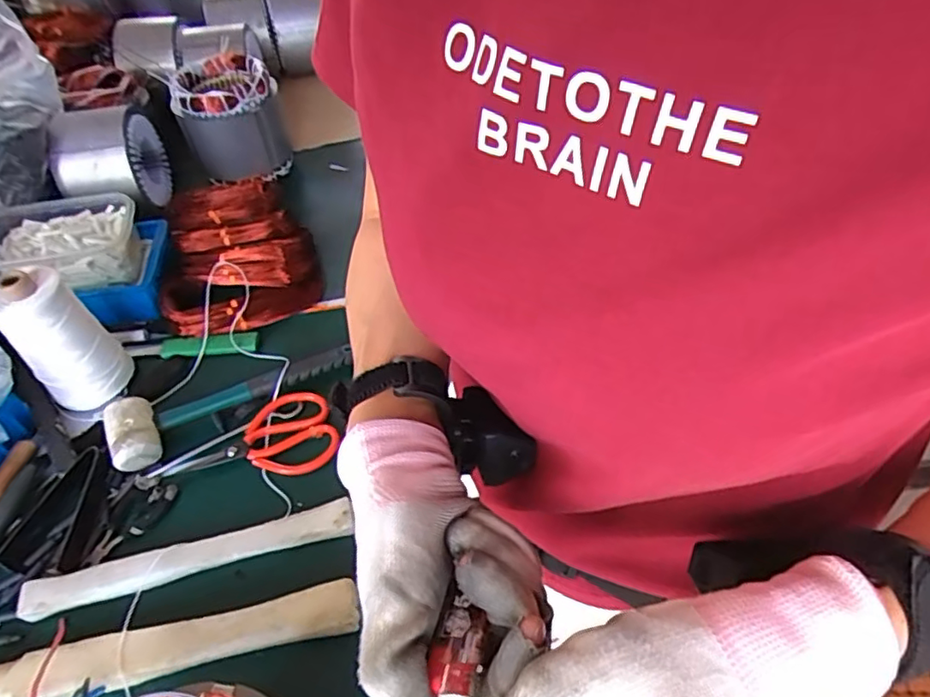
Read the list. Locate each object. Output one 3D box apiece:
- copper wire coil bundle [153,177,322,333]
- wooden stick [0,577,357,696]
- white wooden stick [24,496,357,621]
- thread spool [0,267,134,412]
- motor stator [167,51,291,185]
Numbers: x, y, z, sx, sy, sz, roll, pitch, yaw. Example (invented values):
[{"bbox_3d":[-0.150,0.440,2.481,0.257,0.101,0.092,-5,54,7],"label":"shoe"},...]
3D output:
[{"bbox_3d":[-0.323,-0.153,0.878,0.202,0.074,0.325,-12,51,-10],"label":"copper wire coil bundle"},{"bbox_3d":[-0.259,0.253,0.518,0.326,0.024,0.045,-10,51,-8],"label":"wooden stick"},{"bbox_3d":[-0.258,0.198,0.578,0.292,0.015,0.039,-14,52,-11],"label":"white wooden stick"},{"bbox_3d":[-0.446,-0.007,0.681,0.085,0.170,0.078,-2,50,3],"label":"thread spool"},{"bbox_3d":[-0.376,-0.372,0.987,0.158,0.153,0.151,-23,52,-14],"label":"motor stator"}]

